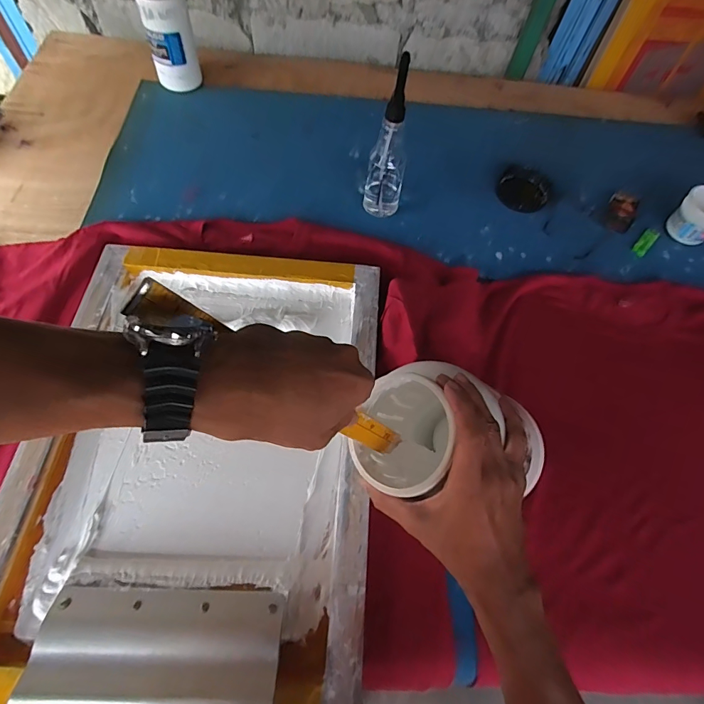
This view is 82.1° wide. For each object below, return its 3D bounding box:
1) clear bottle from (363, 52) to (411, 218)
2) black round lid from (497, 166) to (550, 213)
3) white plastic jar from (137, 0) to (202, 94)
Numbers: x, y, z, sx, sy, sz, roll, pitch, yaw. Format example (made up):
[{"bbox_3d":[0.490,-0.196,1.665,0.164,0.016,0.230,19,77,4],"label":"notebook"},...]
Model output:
[{"bbox_3d":[0.066,-0.356,0.701,0.069,0.238,0.075,10,62,2],"label":"clear bottle"},{"bbox_3d":[0.353,-0.333,0.829,0.104,0.020,0.111,1,63,-3],"label":"black round lid"},{"bbox_3d":[-0.384,-0.670,0.862,0.099,0.177,0.094,-12,64,-10],"label":"white plastic jar"}]

